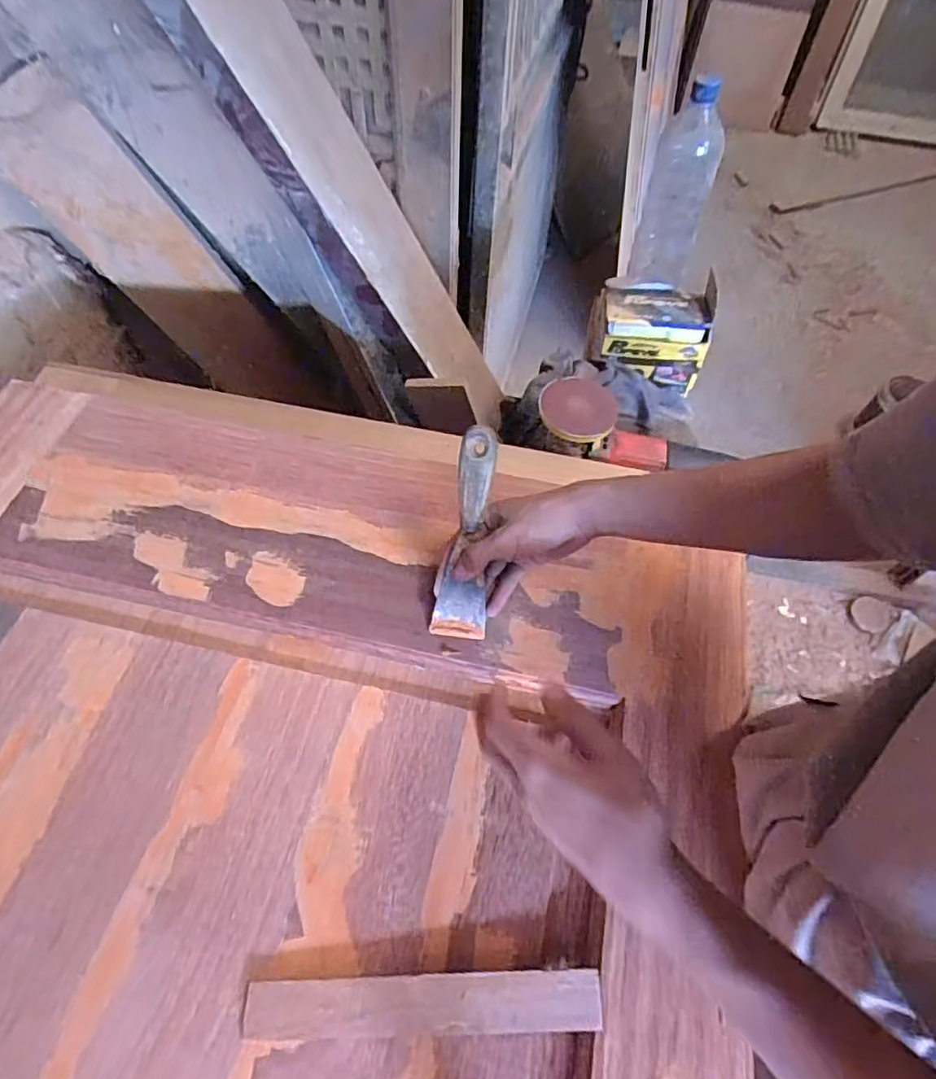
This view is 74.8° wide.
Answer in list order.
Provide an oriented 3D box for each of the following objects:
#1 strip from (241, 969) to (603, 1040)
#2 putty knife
[{"bbox_3d":[-0.030,0.307,0.405,0.231,0.014,0.033,0,58,-2],"label":"strip"},{"bbox_3d":[0.001,-0.004,0.526,0.044,0.181,0.013,7,15,3],"label":"putty knife"}]

